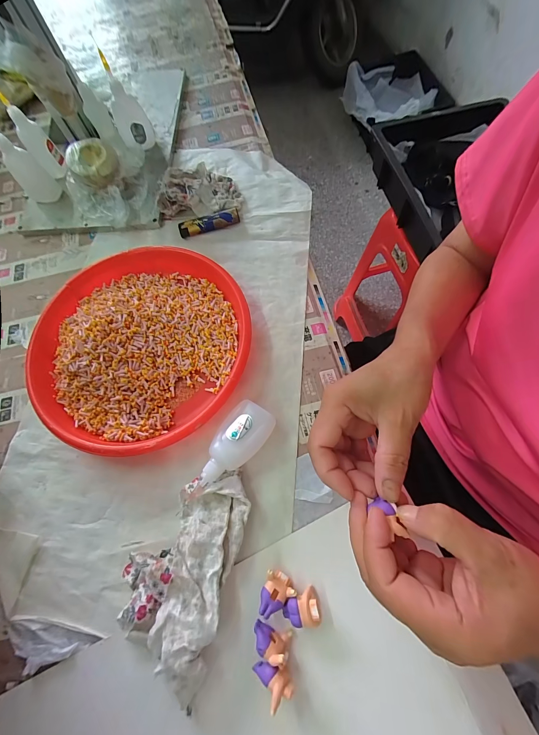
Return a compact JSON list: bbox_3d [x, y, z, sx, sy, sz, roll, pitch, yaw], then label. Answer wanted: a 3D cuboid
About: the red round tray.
[{"bbox_3d":[-0.139,-0.029,0.319,0.227,0.038,0.226,0,67,0],"label":"red round tray"}]

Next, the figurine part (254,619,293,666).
[{"bbox_3d":[0.001,0.211,0.225,0.029,0.023,0.018,15,68,7],"label":"figurine part"}]

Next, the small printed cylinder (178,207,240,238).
[{"bbox_3d":[-0.080,-0.192,0.391,0.079,0.015,0.020,-17,68,-6],"label":"small printed cylinder"}]

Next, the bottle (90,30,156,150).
[{"bbox_3d":[-0.199,-0.360,0.403,0.041,0.107,0.035,-7,68,0],"label":"bottle"}]

